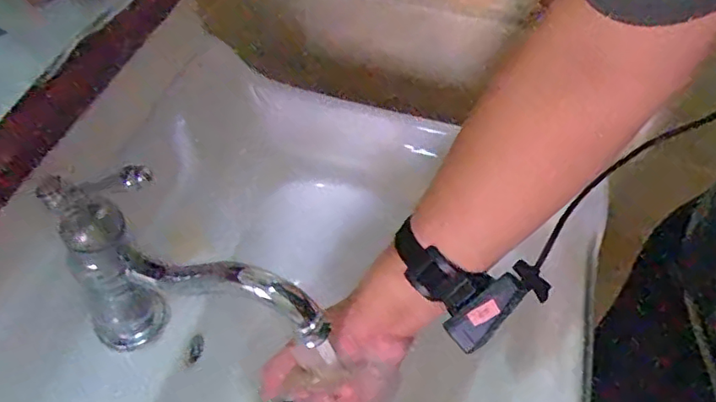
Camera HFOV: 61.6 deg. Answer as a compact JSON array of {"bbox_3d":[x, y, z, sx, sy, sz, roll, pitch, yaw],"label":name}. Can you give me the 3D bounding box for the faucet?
[{"bbox_3d":[-0.130,0.070,0.480,0.213,0.210,0.052,11,54,6],"label":"faucet"}]

